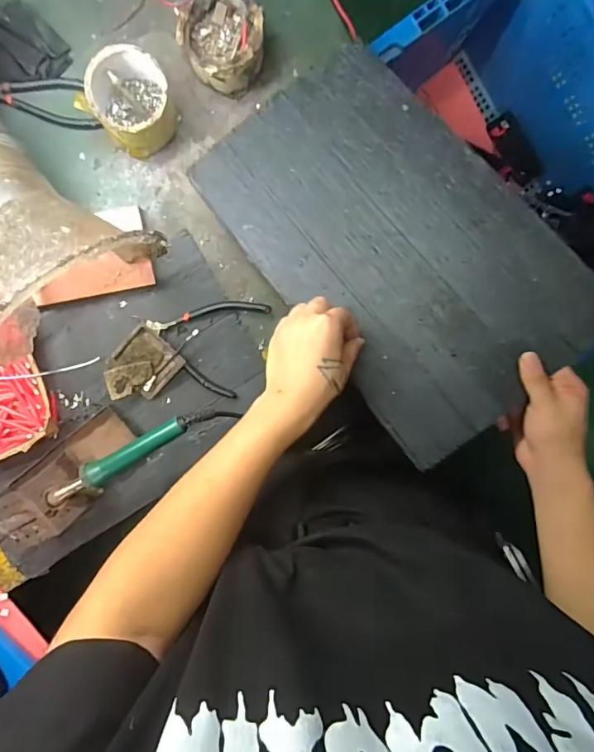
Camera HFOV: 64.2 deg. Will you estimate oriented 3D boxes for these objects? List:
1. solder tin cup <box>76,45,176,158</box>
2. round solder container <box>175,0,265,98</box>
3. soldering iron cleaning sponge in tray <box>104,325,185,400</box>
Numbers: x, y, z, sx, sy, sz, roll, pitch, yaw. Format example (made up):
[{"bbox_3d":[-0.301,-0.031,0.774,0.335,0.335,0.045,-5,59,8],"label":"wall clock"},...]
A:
[{"bbox_3d":[-0.178,-0.295,0.508,0.083,0.064,0.084,-1,99,-4],"label":"solder tin cup"},{"bbox_3d":[-0.080,-0.363,0.513,0.085,0.058,0.080,-1,99,-4],"label":"round solder container"},{"bbox_3d":[-0.189,-0.008,0.569,0.069,0.023,0.087,44,93,-9],"label":"soldering iron cleaning sponge in tray"}]

